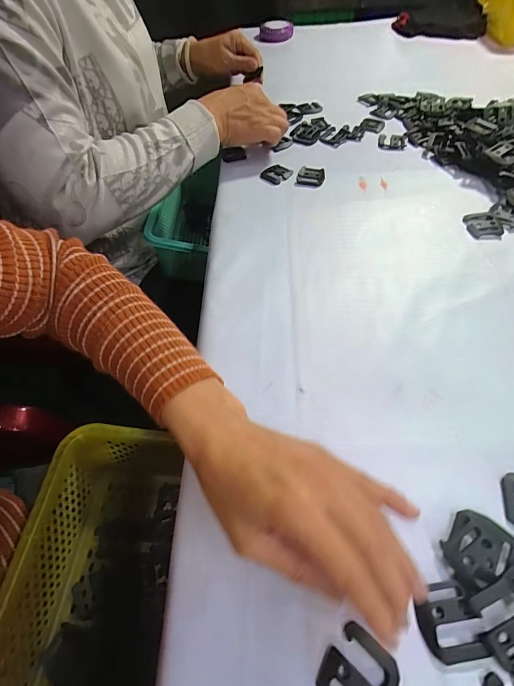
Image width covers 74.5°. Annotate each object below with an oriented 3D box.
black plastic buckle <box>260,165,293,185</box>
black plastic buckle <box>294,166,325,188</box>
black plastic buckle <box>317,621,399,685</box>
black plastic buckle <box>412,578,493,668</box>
[{"bbox_3d":[0.028,-0.240,0.481,0.037,0.005,0.036,35,64,23],"label":"black plastic buckle"},{"bbox_3d":[0.075,-0.232,0.472,0.037,0.007,0.040,13,57,11],"label":"black plastic buckle"},{"bbox_3d":[0.057,0.186,0.189,0.037,0.004,0.038,36,64,23],"label":"black plastic buckle"},{"bbox_3d":[0.113,0.165,0.200,0.033,0.004,0.037,-9,56,-4],"label":"black plastic buckle"}]

